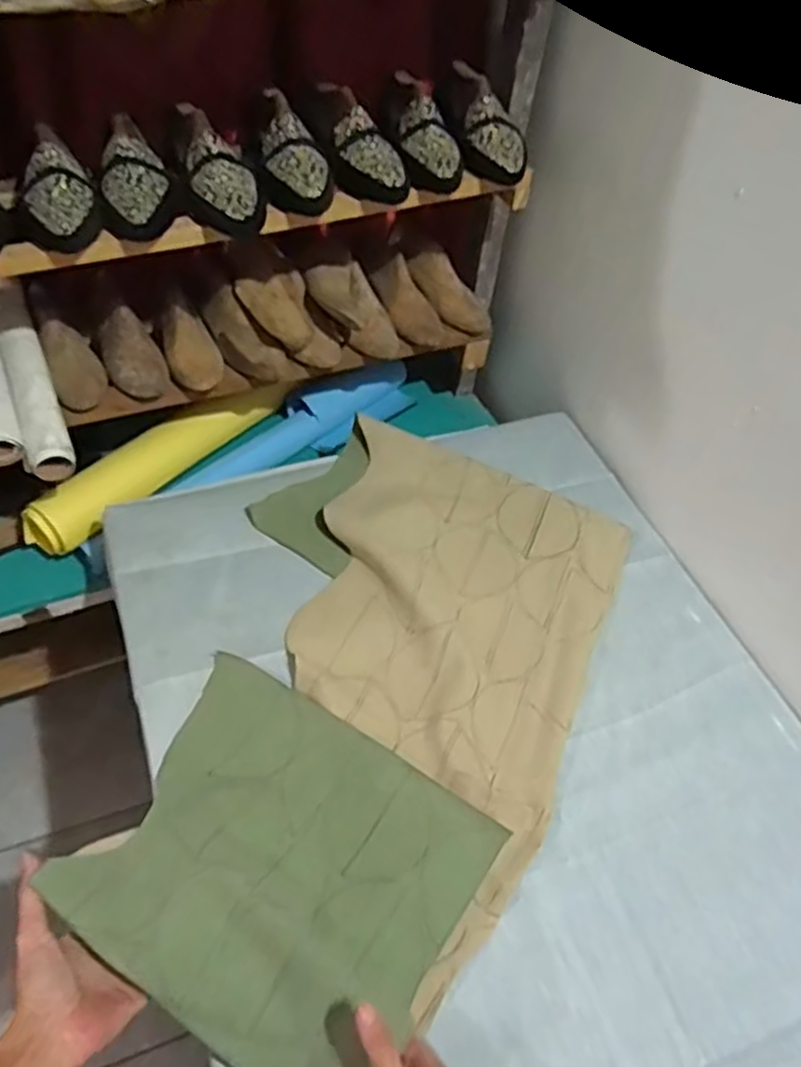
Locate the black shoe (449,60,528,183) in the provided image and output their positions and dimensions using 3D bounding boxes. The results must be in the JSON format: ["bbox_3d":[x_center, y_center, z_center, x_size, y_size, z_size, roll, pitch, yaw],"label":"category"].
[{"bbox_3d":[0.097,-0.538,0.973,0.085,0.071,0.210,-16,72,-17],"label":"black shoe"}]

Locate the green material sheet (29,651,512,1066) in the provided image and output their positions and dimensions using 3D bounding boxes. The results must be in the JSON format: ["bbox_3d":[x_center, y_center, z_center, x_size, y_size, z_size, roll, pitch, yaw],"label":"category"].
[{"bbox_3d":[-0.111,0.284,0.667,0.337,0.091,0.281,29,55,16],"label":"green material sheet"}]

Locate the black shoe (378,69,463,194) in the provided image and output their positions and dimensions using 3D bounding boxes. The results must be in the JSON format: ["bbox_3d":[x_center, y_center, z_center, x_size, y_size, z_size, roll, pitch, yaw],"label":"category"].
[{"bbox_3d":[0.017,-0.521,0.943,0.075,0.073,0.196,-17,68,-18],"label":"black shoe"}]

